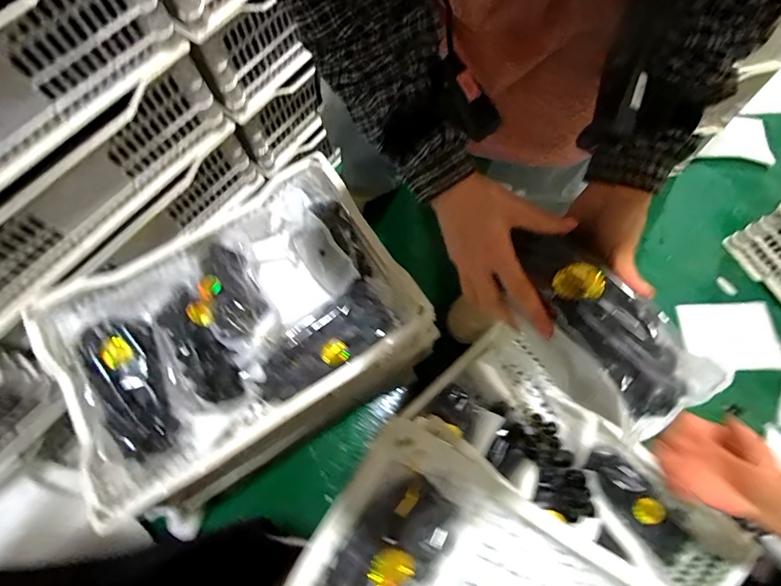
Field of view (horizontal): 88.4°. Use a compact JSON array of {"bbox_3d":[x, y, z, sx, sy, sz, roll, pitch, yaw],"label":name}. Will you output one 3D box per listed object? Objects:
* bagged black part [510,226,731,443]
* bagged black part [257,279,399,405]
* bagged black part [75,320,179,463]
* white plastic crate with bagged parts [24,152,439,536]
[{"bbox_3d":[0.158,0.022,0.320,0.096,0.039,0.174,-31,72,-9],"label":"bagged black part"},{"bbox_3d":[-0.108,0.079,0.624,0.225,0.051,0.097,-32,72,-10],"label":"bagged black part"},{"bbox_3d":[-0.391,0.144,0.616,0.096,0.085,0.217,-23,84,-7],"label":"bagged black part"},{"bbox_3d":[-0.234,0.061,0.682,0.495,0.199,0.355,-34,72,-10],"label":"white plastic crate with bagged parts"}]

